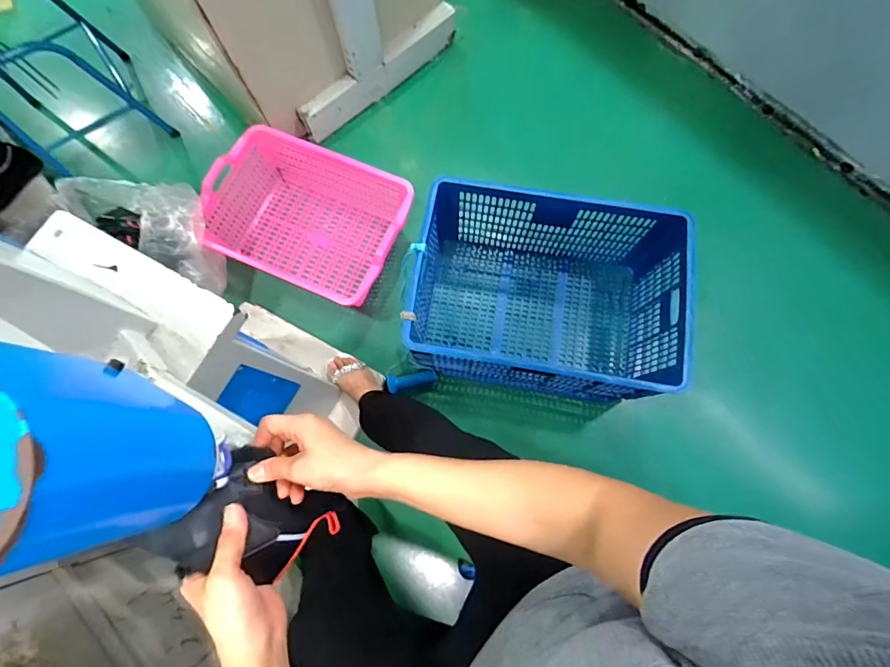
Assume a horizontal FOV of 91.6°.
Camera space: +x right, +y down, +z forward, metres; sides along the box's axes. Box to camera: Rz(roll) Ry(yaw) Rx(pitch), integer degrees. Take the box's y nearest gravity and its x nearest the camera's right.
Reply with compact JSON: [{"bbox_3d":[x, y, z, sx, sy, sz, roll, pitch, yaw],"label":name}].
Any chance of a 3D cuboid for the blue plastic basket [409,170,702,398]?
[{"bbox_3d":[0.223,-0.093,1.058,0.584,0.307,0.429,8,77,3],"label":"blue plastic basket"}]

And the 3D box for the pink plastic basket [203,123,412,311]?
[{"bbox_3d":[-0.355,-0.315,1.171,0.497,0.172,0.372,20,78,5],"label":"pink plastic basket"}]

